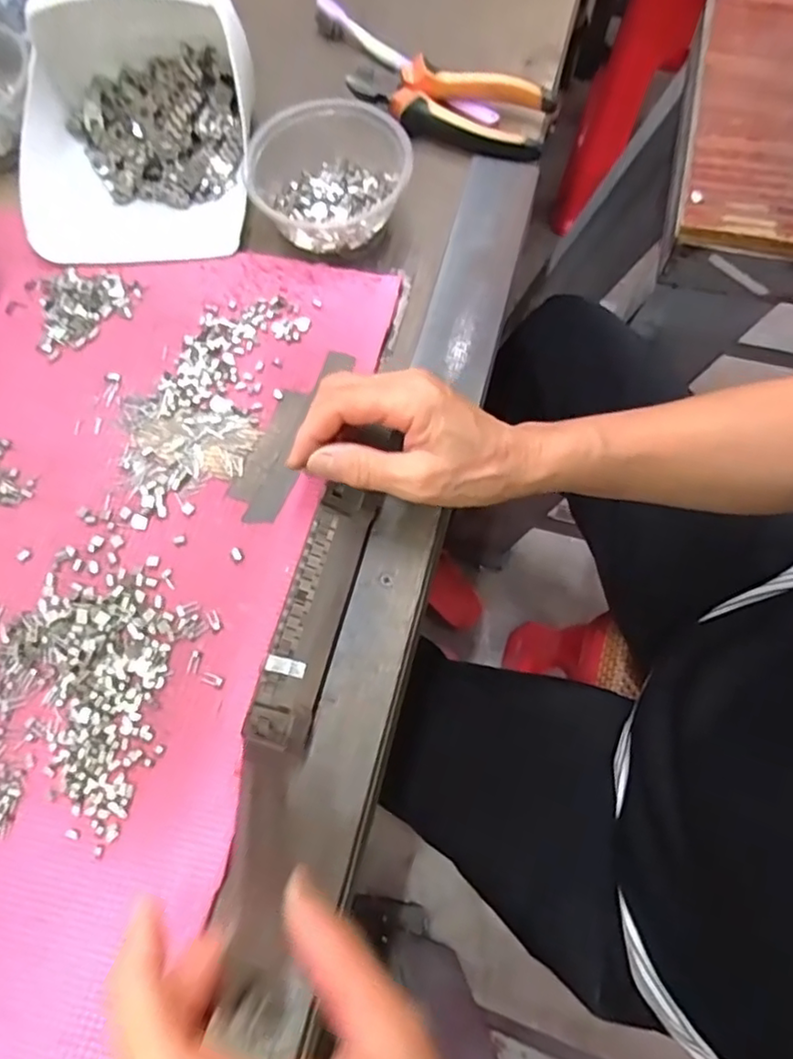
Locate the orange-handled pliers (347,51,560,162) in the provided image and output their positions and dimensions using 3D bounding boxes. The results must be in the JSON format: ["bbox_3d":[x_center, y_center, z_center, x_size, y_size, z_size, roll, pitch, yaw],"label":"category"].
[{"bbox_3d":[0.040,-0.317,0.468,0.148,0.032,0.059,22,73,10],"label":"orange-handled pliers"}]

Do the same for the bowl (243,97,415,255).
[{"bbox_3d":[-0.045,-0.240,0.430,0.107,0.047,0.092,40,77,14],"label":"bowl"}]

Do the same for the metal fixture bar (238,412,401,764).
[{"bbox_3d":[-0.045,0.044,0.344,0.031,0.019,0.142,15,71,5],"label":"metal fixture bar"}]

